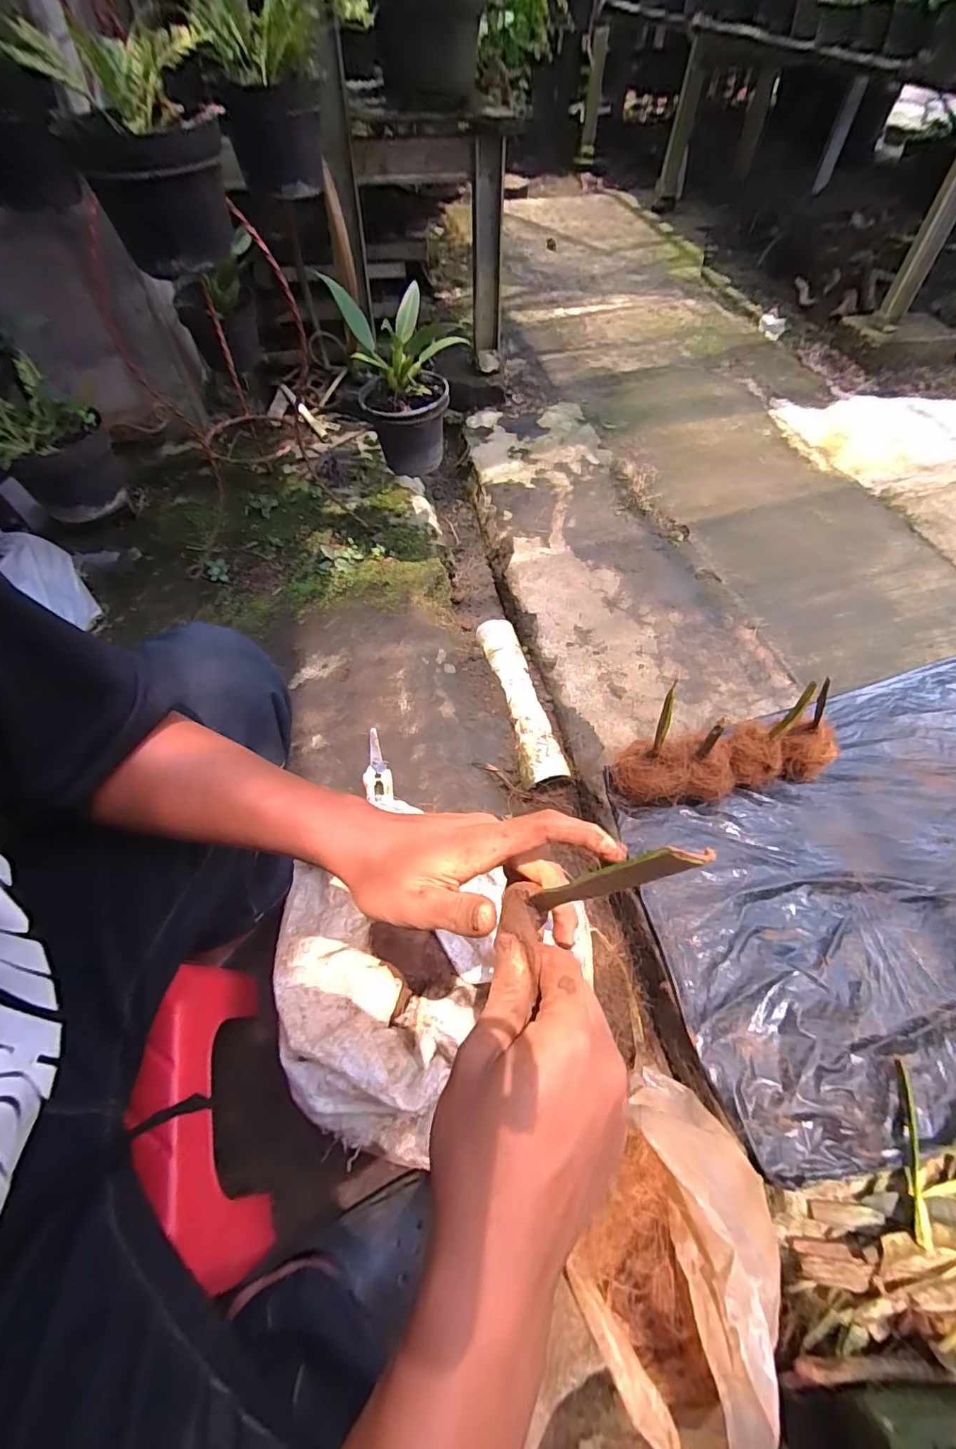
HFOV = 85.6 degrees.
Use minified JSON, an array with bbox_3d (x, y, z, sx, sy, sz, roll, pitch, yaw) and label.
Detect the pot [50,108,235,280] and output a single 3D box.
[{"bbox_3d":[-0.386,-0.641,0.631,0.160,0.128,0.133,-25,61,-16],"label":"pot"}]

